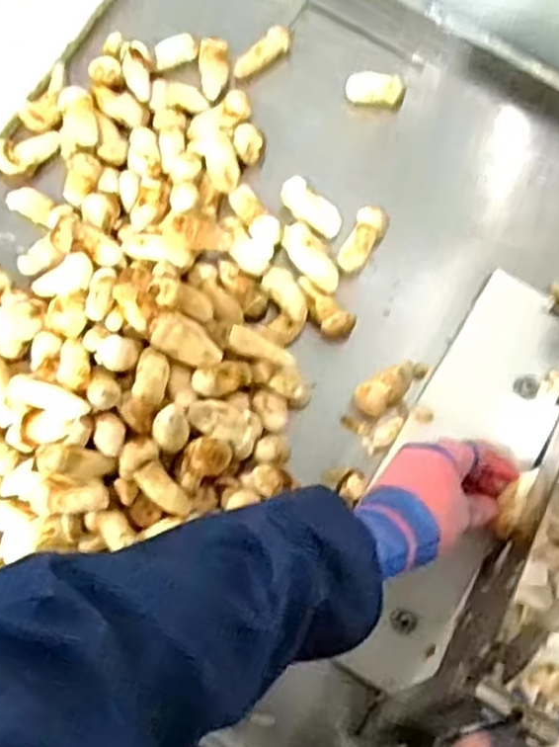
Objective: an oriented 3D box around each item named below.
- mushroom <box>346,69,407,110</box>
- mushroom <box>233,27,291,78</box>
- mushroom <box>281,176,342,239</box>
[{"bbox_3d":[0.083,-0.237,0.609,0.053,0.020,0.022,2,77,-14],"label":"mushroom"},{"bbox_3d":[-0.013,-0.271,0.615,0.018,0.012,0.058,43,81,8],"label":"mushroom"},{"bbox_3d":[0.026,-0.134,0.591,0.056,0.020,0.026,39,80,7],"label":"mushroom"}]

